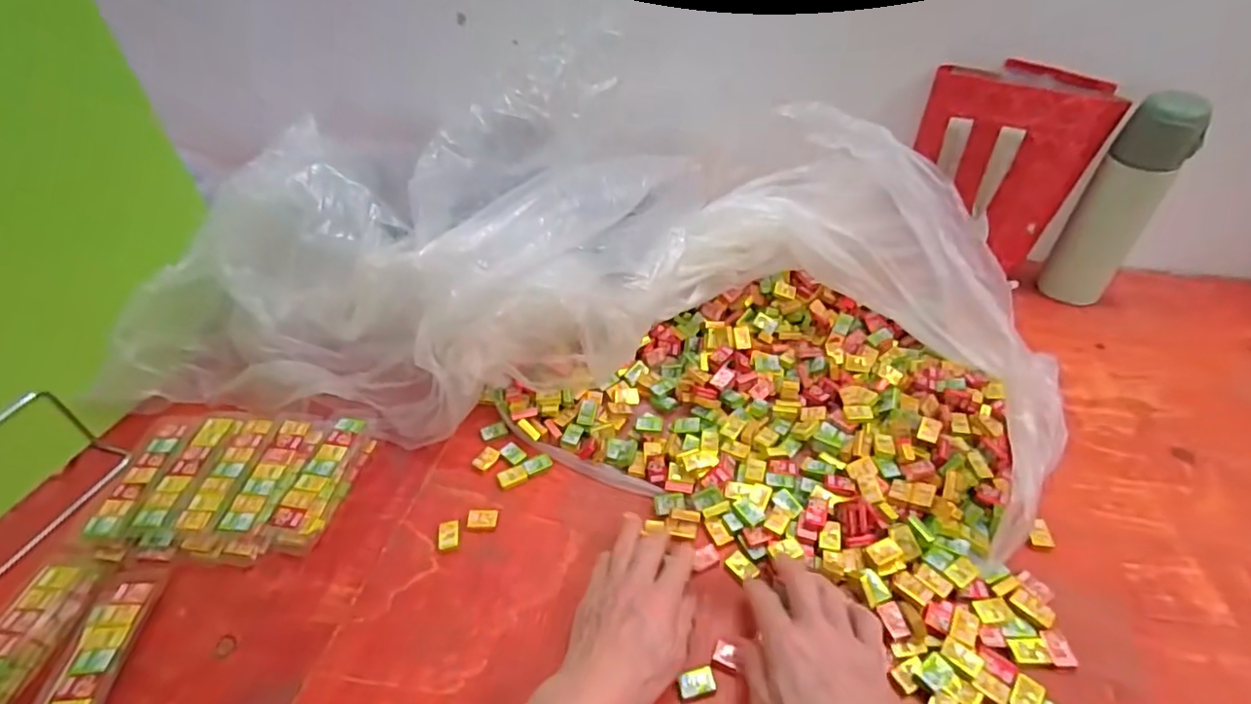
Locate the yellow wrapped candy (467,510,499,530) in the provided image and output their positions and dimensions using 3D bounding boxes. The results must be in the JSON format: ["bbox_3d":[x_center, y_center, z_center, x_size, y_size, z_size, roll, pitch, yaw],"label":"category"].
[{"bbox_3d":[-0.126,0.149,0.516,0.025,0.010,0.019,-3,42,0],"label":"yellow wrapped candy"}]

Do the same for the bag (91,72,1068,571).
[{"bbox_3d":[-0.036,-0.072,0.600,0.848,0.215,0.374,9,44,12],"label":"bag"}]

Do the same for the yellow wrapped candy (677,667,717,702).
[{"bbox_3d":[0.050,0.234,0.411,0.026,0.010,0.016,-12,43,-10],"label":"yellow wrapped candy"}]

